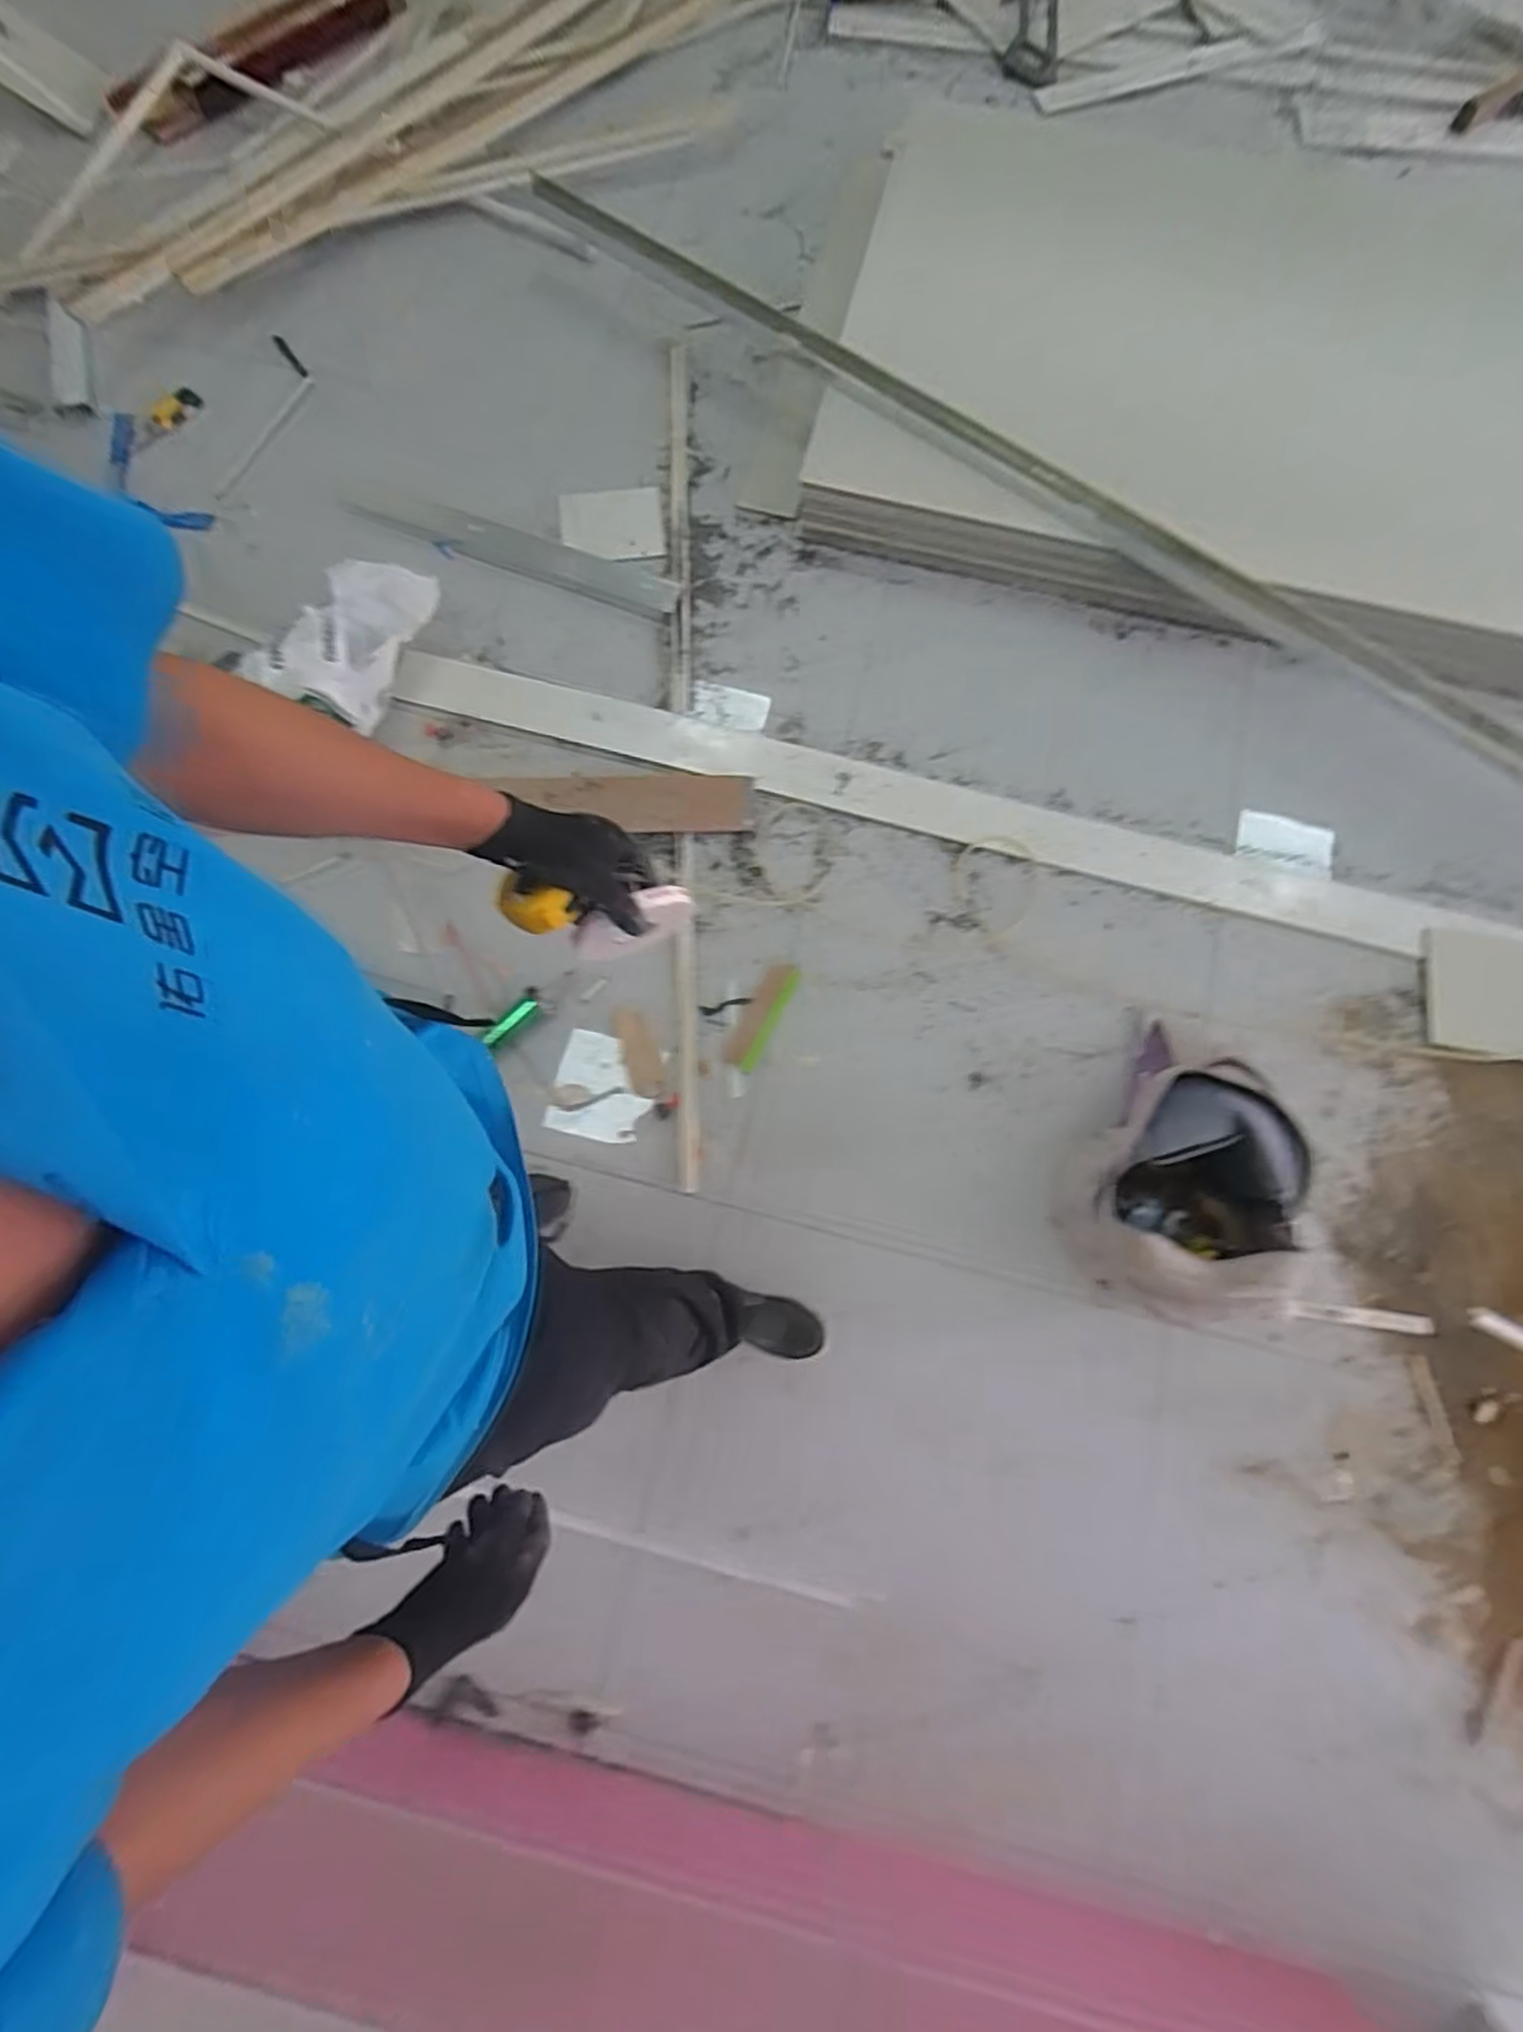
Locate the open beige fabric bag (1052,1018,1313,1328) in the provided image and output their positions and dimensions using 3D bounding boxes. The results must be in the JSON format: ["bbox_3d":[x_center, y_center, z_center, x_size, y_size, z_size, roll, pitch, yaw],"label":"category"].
[{"bbox_3d":[0.660,0.245,1.165,0.262,0.293,0.409,39,79,9],"label":"open beige fabric bag"}]

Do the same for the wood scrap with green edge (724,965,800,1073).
[{"bbox_3d":[-0.002,-0.001,1.423,0.061,0.017,0.216,27,77,6],"label":"wood scrap with green edge"}]

